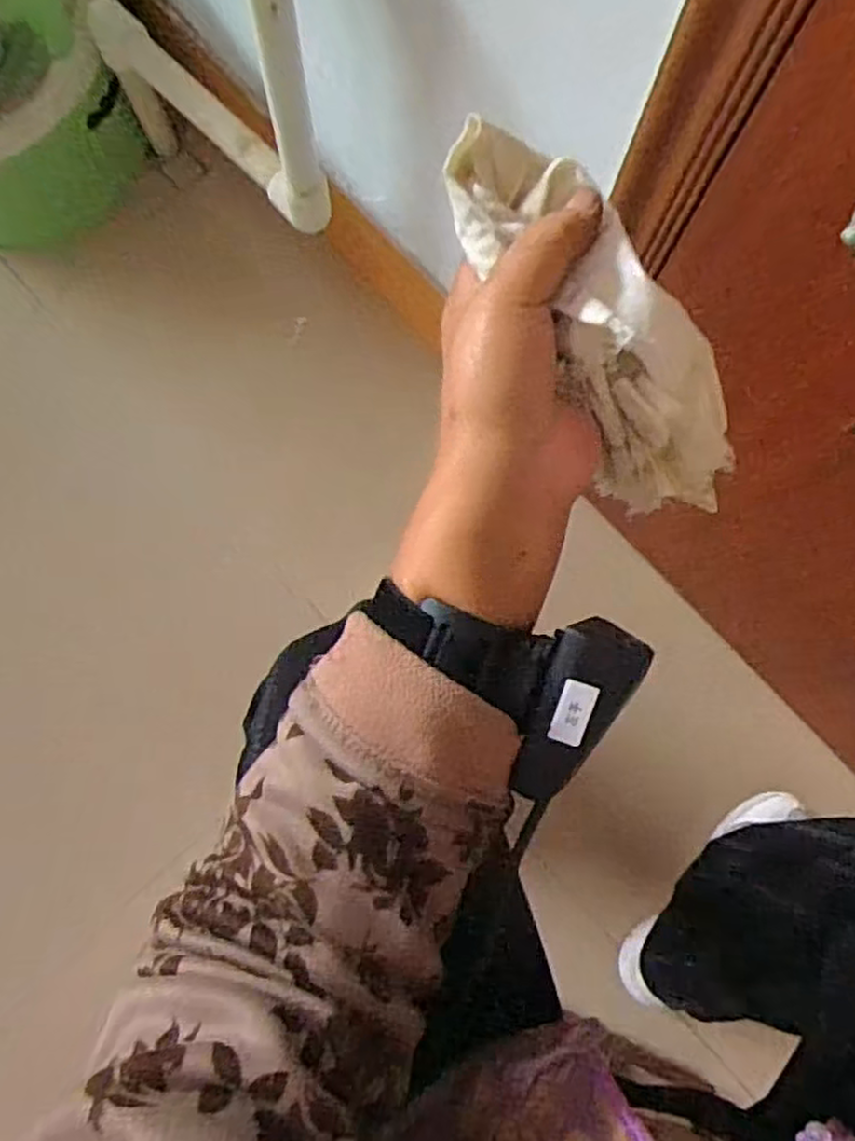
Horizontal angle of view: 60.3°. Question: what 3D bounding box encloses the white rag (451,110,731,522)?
[{"bbox_3d":[0.068,-0.097,0.290,0.052,0.050,0.165,-37,101,-3],"label":"white rag"}]

